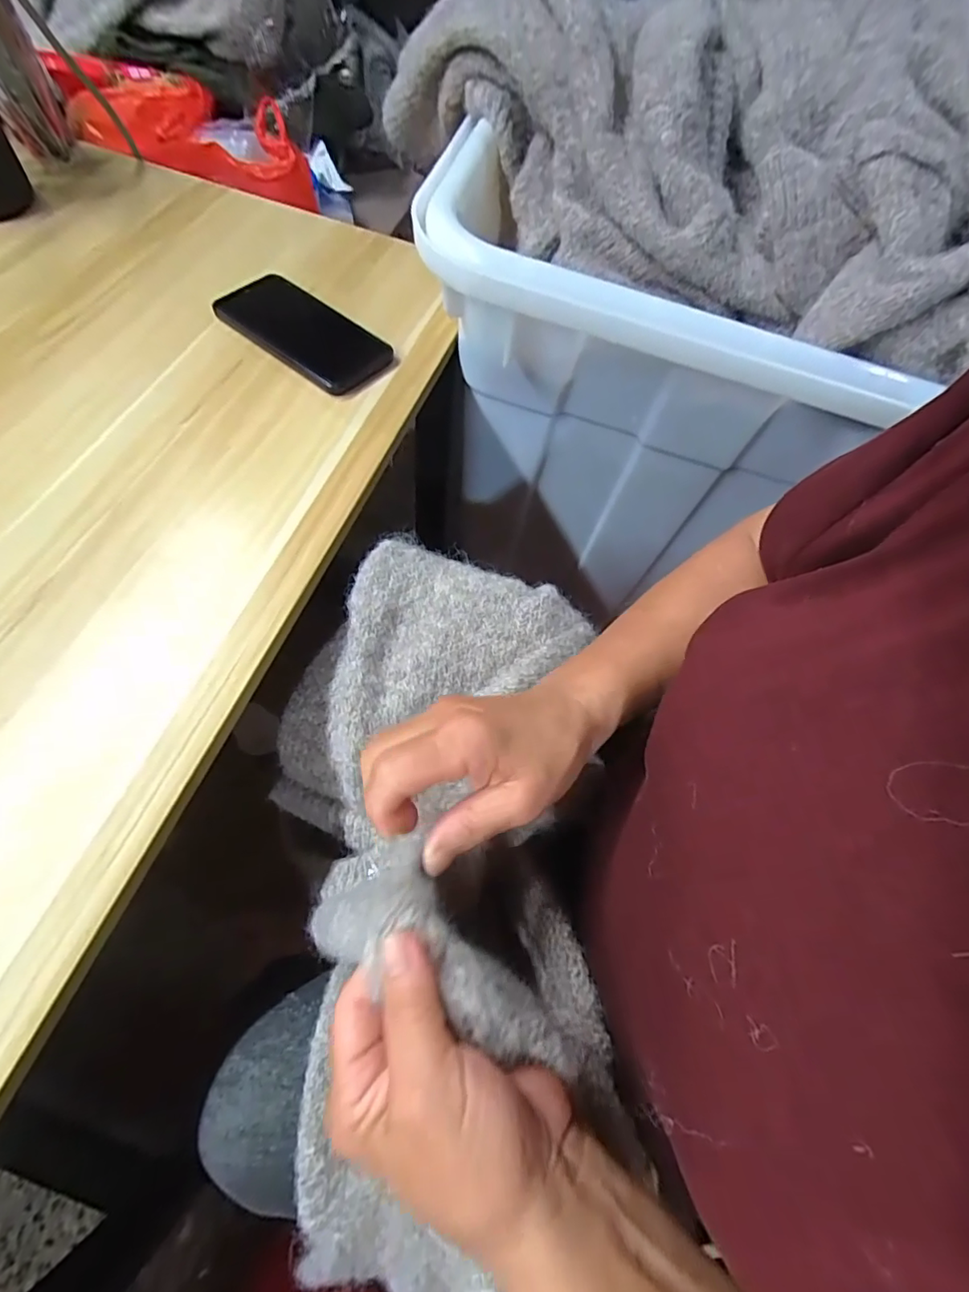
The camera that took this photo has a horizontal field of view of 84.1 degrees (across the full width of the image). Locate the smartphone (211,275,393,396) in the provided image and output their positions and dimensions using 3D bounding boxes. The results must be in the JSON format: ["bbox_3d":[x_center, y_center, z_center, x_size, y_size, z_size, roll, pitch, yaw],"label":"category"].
[{"bbox_3d":[-0.163,-0.282,0.481,0.154,0.017,0.074,35,65,10],"label":"smartphone"}]

